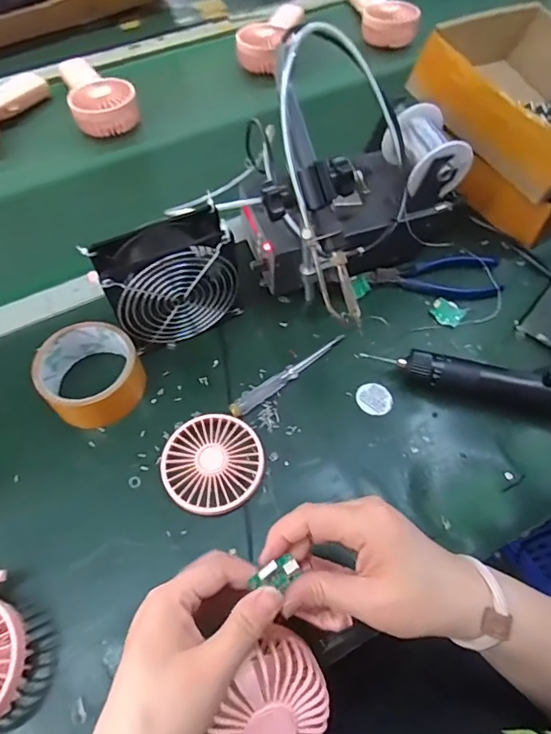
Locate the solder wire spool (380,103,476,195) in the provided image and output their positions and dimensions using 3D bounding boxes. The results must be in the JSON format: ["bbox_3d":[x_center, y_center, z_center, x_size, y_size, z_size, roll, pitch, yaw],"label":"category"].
[{"bbox_3d":[0.145,-0.208,0.484,0.063,0.065,0.079,-20,62,-12],"label":"solder wire spool"}]

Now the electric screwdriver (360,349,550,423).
[{"bbox_3d":[0.223,0.025,0.451,0.254,0.052,0.032,14,61,8],"label":"electric screwdriver"}]

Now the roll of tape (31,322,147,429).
[{"bbox_3d":[-0.171,0.006,0.455,0.088,0.044,0.087,0,60,0],"label":"roll of tape"}]

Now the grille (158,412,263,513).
[{"bbox_3d":[-0.055,0.084,0.429,0.085,0.016,0.087,0,60,0],"label":"grille"}]

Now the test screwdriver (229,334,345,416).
[{"bbox_3d":[0.014,0.006,0.477,0.138,0.009,0.015,-34,66,-18],"label":"test screwdriver"}]

